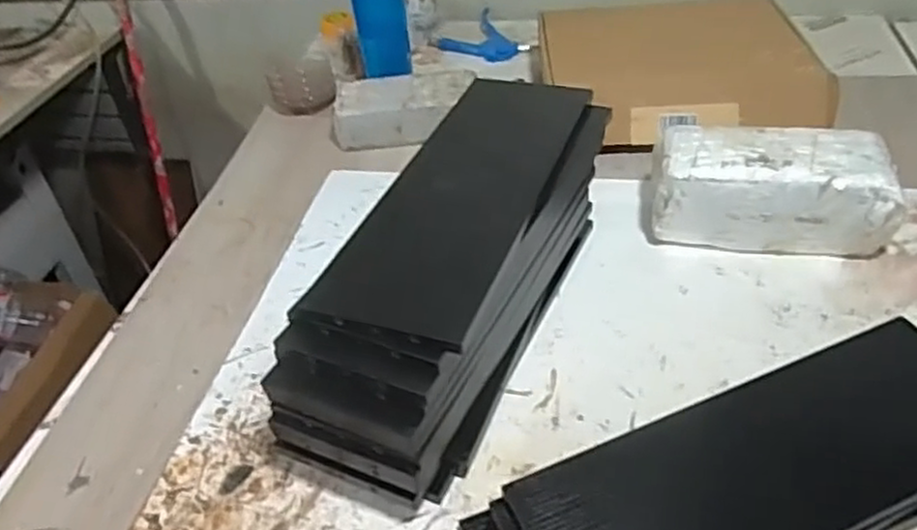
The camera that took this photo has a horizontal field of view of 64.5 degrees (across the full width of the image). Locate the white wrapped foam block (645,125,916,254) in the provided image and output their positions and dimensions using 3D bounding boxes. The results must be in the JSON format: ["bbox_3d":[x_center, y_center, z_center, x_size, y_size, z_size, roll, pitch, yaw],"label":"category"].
[{"bbox_3d":[0.340,-0.080,0.795,0.245,0.111,0.112,7,42,15],"label":"white wrapped foam block"}]

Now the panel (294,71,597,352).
[{"bbox_3d":[0.008,-0.075,0.670,0.137,0.015,0.389,13,46,18],"label":"panel"}]

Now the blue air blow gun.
[{"bbox_3d":[0.038,-0.398,1.273,0.153,0.045,0.113,30,51,35],"label":"blue air blow gun"}]

